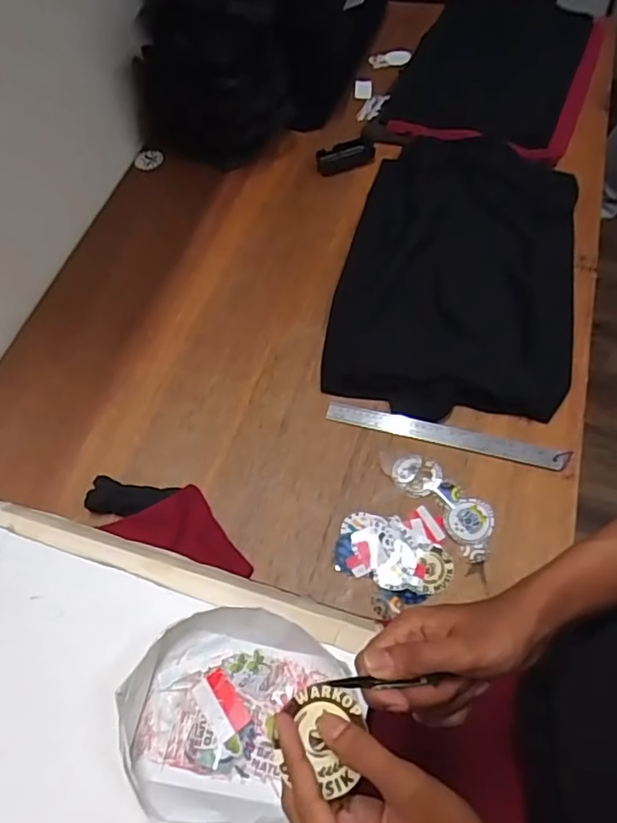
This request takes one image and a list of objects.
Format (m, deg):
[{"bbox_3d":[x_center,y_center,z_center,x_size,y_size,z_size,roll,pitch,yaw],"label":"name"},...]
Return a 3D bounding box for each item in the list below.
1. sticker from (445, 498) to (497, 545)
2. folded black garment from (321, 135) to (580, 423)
[{"bbox_3d":[0.210,0.140,0.741,0.069,0.005,0.057,-22,60,-9],"label":"sticker"},{"bbox_3d":[0.244,-0.235,0.921,0.357,0.030,0.556,10,60,10],"label":"folded black garment"}]

